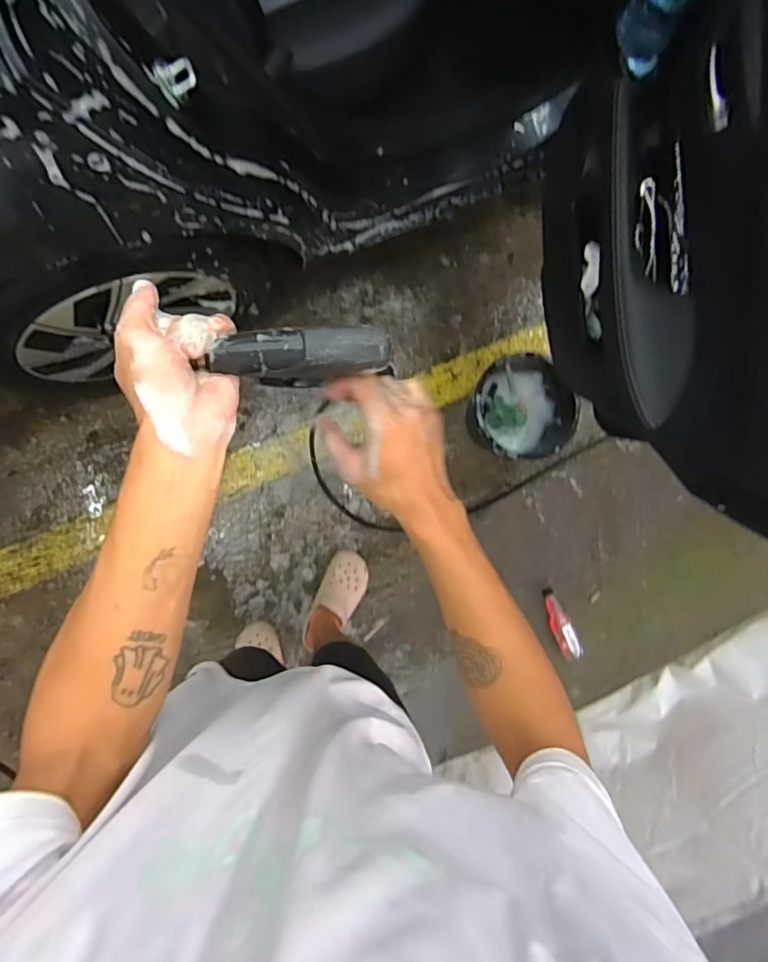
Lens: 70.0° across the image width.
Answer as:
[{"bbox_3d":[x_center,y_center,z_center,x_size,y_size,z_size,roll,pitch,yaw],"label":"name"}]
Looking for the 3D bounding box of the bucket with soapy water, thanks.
[{"bbox_3d":[0.344,-0.182,1.445,0.247,0.215,0.252,1,85,-8],"label":"bucket with soapy water"}]

